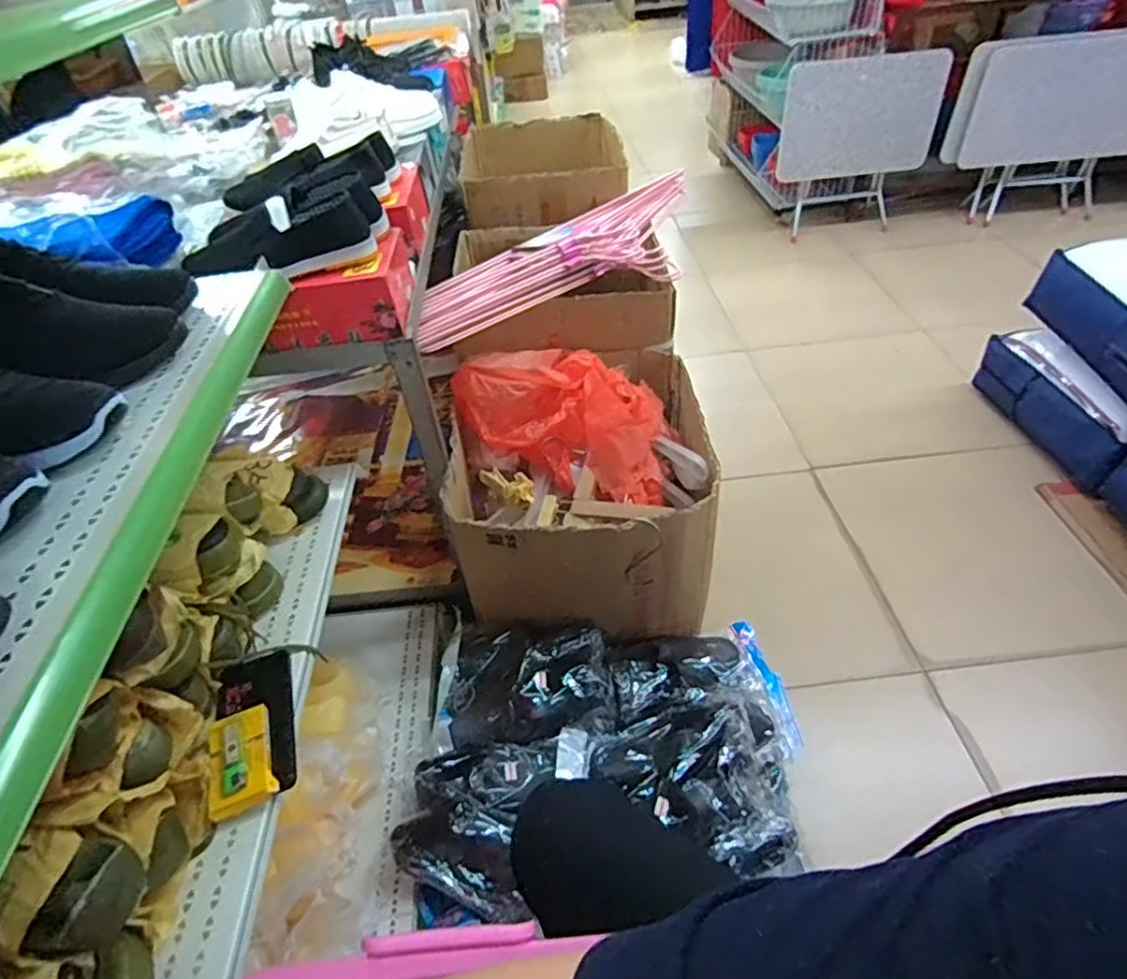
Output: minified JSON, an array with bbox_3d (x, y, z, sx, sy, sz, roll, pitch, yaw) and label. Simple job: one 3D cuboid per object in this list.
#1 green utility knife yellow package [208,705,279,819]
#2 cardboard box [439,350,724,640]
[{"bbox_3d":[-0.323,0.269,0.629,0.062,0.024,0.093,-20,46,-14],"label":"green utility knife yellow package"},{"bbox_3d":[0.030,-0.012,1.139,0.417,0.366,0.434,-6,44,1],"label":"cardboard box"}]

